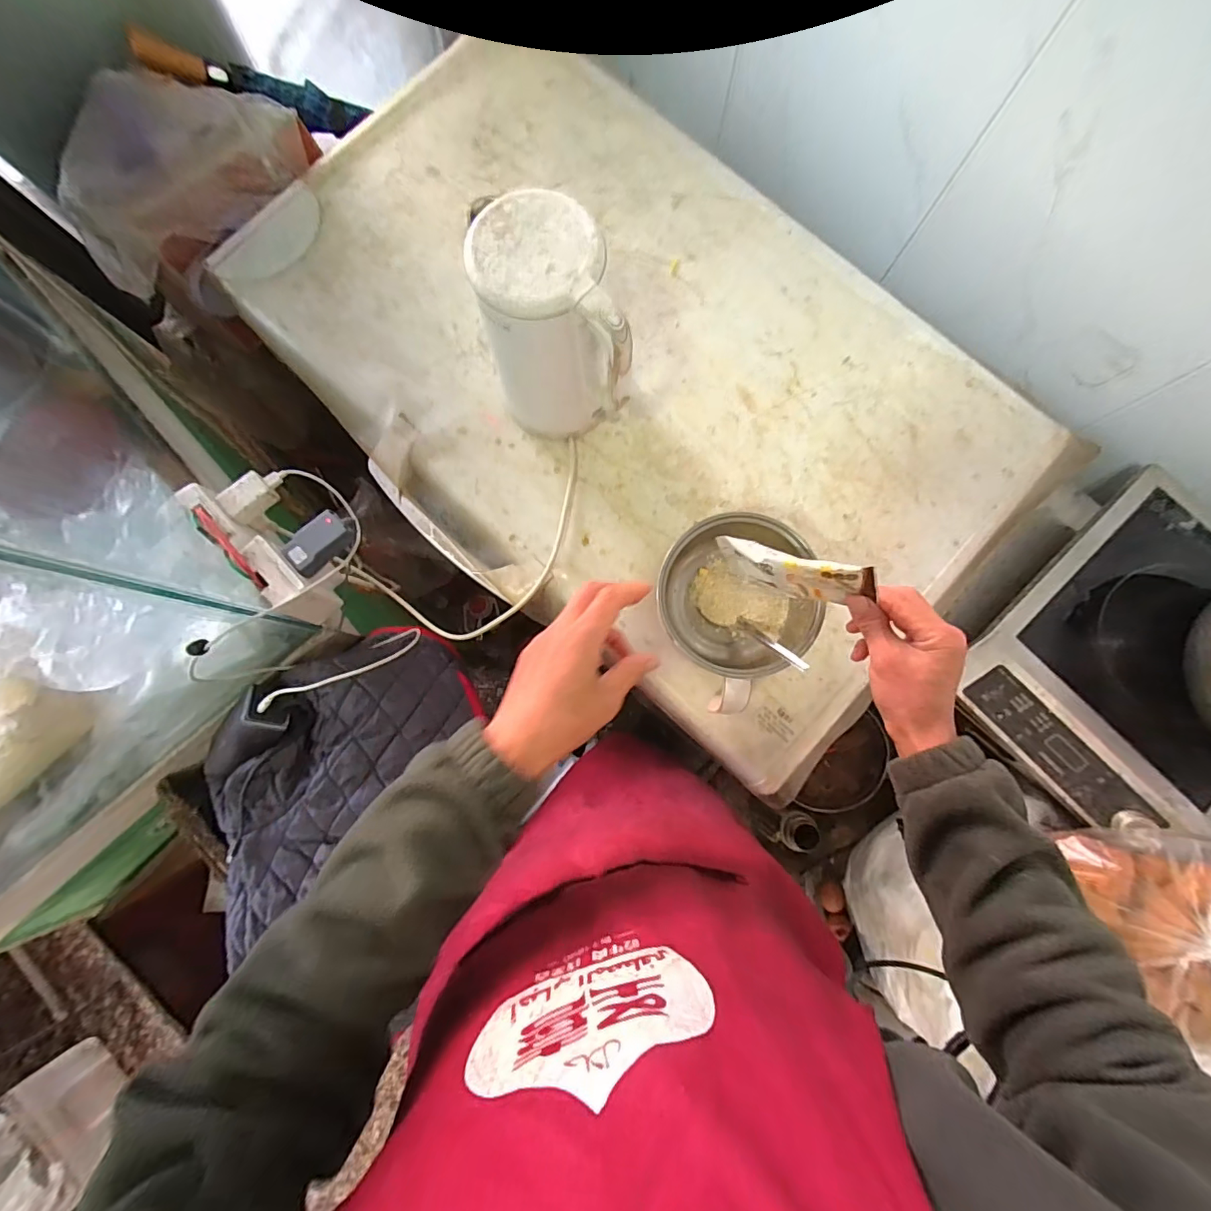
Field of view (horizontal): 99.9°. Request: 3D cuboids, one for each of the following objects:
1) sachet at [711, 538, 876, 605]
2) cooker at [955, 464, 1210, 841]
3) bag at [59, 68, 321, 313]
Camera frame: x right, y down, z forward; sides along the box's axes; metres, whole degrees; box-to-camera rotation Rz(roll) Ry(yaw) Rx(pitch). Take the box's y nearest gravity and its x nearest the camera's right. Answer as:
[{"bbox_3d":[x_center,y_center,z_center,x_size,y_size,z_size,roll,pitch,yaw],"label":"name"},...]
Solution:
[{"bbox_3d":[0.171,-0.031,0.473,0.142,0.054,0.024,22,81,34],"label":"sachet"},{"bbox_3d":[0.710,0.068,0.685,0.338,0.082,0.420,44,85,6],"label":"cooker"},{"bbox_3d":[-0.642,-0.657,0.787,0.390,0.148,0.201,-39,83,-5],"label":"bag"}]

